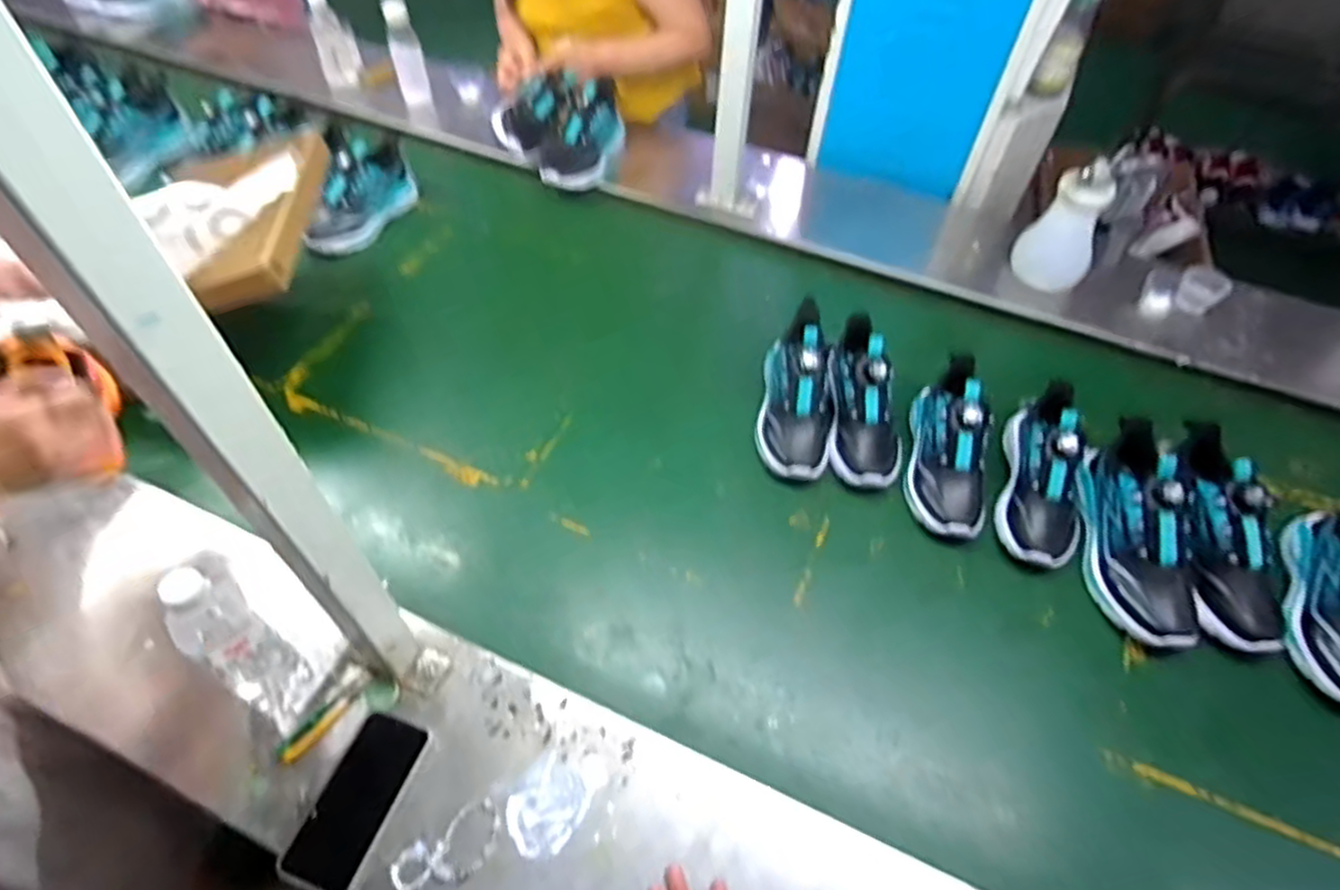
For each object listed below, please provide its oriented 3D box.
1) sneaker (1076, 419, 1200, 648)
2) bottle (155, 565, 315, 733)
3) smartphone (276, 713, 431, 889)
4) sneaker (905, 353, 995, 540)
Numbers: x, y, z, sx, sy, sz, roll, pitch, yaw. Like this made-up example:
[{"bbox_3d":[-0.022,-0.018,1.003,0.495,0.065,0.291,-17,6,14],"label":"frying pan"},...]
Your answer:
[{"bbox_3d":[0.551,0.098,0.829,0.096,0.101,0.262,6,70,-1],"label":"sneaker"},{"bbox_3d":[-0.386,0.187,0.645,0.064,0.212,0.066,25,55,15],"label":"bottle"},{"bbox_3d":[-0.291,0.328,0.663,0.069,0.007,0.145,19,51,7],"label":"smartphone"},{"bbox_3d":[0.361,-0.003,0.900,0.097,0.087,0.240,9,71,1],"label":"sneaker"}]

